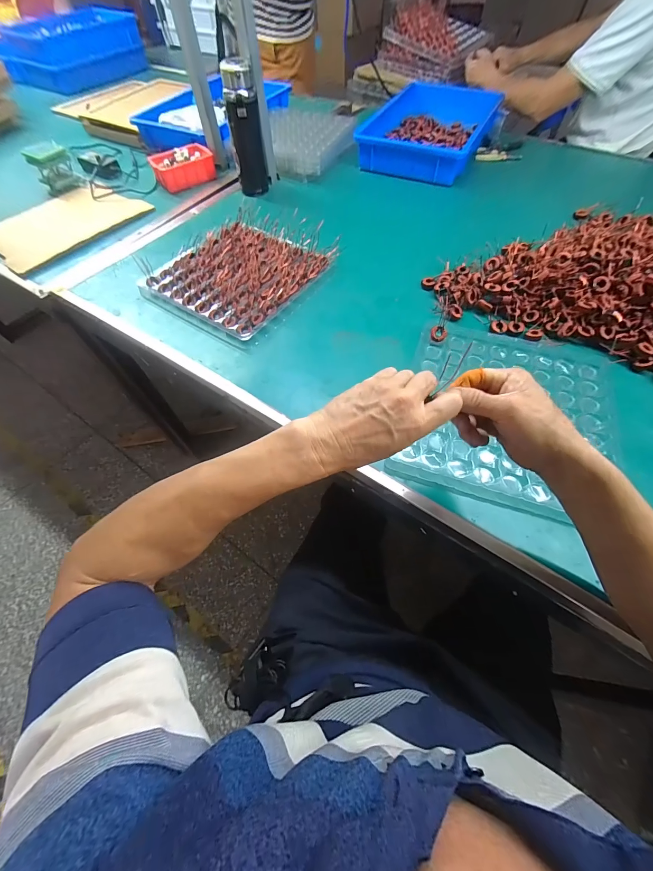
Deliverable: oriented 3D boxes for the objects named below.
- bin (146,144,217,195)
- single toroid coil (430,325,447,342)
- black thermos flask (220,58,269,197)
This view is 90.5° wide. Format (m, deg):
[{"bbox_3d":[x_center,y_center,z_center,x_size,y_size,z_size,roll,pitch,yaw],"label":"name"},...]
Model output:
[{"bbox_3d":[-0.378,-0.715,0.868,0.156,0.058,0.092,-34,65,-17],"label":"bin"},{"bbox_3d":[0.191,-0.172,0.549,0.027,0.009,0.027,0,94,2],"label":"single toroid coil"},{"bbox_3d":[-0.187,-0.704,0.760,0.065,0.227,0.064,0,60,2],"label":"black thermos flask"}]

